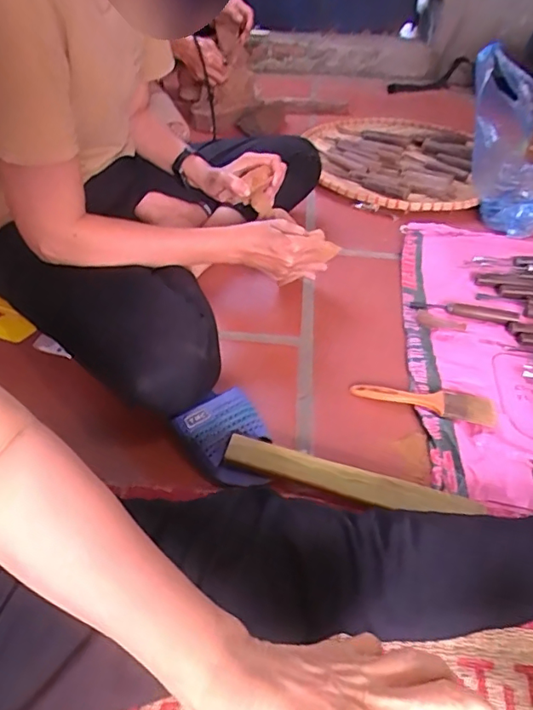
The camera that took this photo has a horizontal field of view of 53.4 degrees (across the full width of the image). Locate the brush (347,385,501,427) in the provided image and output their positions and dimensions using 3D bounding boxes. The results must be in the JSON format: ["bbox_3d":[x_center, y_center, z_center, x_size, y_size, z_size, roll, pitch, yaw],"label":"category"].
[{"bbox_3d":[0.205,0.060,0.696,0.182,0.012,0.047,10,43,9],"label":"brush"}]

